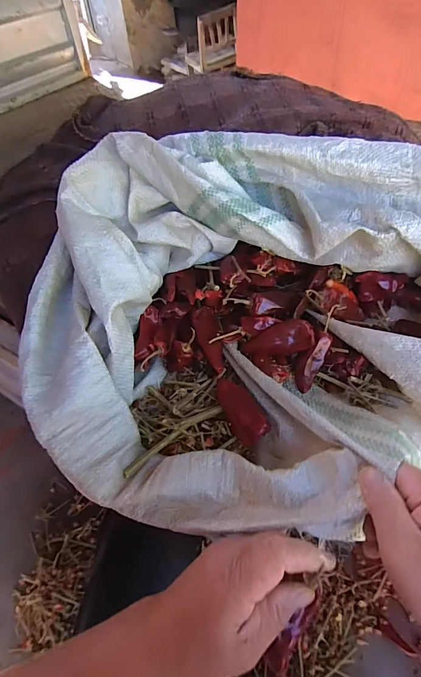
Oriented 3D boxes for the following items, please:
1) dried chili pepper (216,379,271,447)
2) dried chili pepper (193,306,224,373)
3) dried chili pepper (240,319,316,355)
[{"bbox_3d":[0.032,0.072,0.383,0.032,0.023,0.071,-28,76,-19],"label":"dried chili pepper"},{"bbox_3d":[-0.002,0.001,0.451,0.030,0.024,0.087,-6,50,-2],"label":"dried chili pepper"},{"bbox_3d":[0.080,0.003,0.446,0.085,0.029,0.026,-15,48,19],"label":"dried chili pepper"}]

